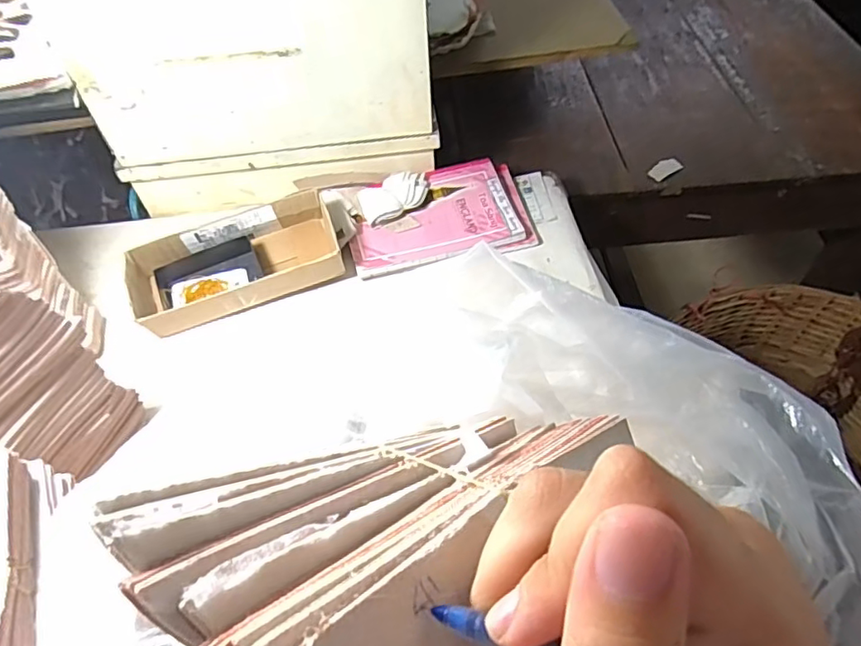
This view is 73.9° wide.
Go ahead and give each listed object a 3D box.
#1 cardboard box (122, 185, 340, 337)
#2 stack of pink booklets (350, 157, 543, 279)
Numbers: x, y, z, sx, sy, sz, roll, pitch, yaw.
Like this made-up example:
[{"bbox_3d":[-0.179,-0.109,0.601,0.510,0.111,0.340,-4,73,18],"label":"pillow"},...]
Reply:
[{"bbox_3d":[-0.267,-0.081,0.789,0.279,0.071,0.125,-18,55,-11],"label":"cardboard box"},{"bbox_3d":[0.015,-0.160,0.872,0.282,0.025,0.180,-17,55,-10],"label":"stack of pink booklets"}]

